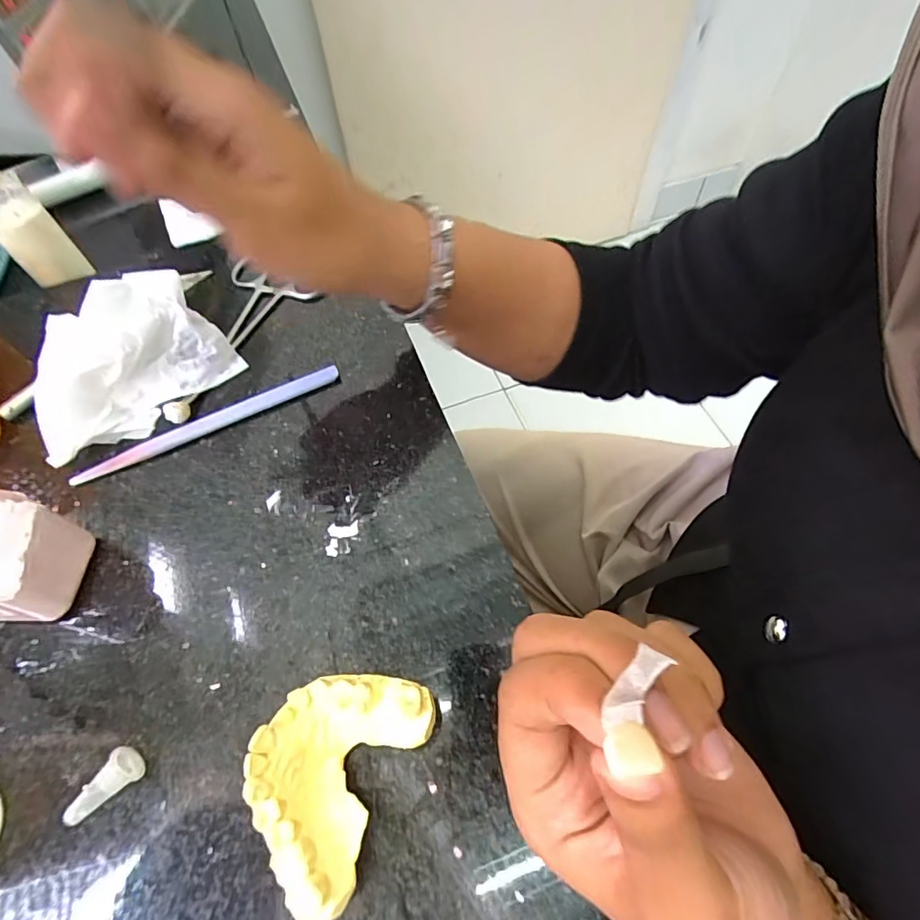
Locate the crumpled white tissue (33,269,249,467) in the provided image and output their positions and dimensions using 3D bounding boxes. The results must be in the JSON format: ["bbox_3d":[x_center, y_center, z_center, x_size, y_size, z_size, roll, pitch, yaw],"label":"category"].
[{"bbox_3d":[-0.174,-0.054,0.260,0.099,0.051,0.054,-38,65,-19],"label":"crumpled white tissue"}]

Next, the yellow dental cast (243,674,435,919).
[{"bbox_3d":[-0.044,0.105,0.176,0.049,0.026,0.067,24,63,15],"label":"yellow dental cast"}]

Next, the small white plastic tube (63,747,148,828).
[{"bbox_3d":[-0.129,0.117,0.182,0.028,0.011,0.012,-32,63,-17],"label":"small white plastic tube"}]

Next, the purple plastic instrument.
[{"bbox_3d":[-0.130,-0.020,0.265,0.138,0.005,0.009,-24,61,-12],"label":"purple plastic instrument"}]

